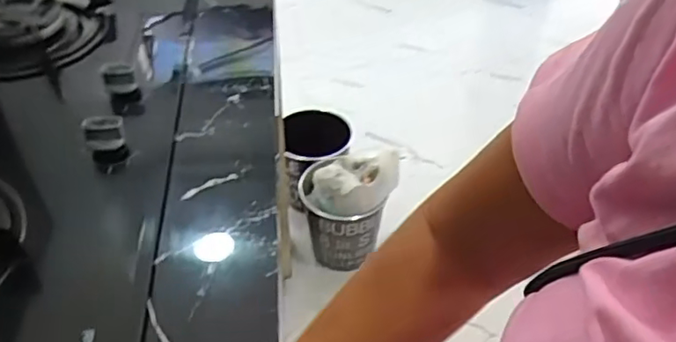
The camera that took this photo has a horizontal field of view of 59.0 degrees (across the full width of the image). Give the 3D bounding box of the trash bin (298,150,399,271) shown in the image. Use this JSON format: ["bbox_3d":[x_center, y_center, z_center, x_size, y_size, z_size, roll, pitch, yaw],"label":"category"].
[{"bbox_3d":[0.020,0.089,1.507,0.233,0.287,0.199,3,43,2],"label":"trash bin"}]

